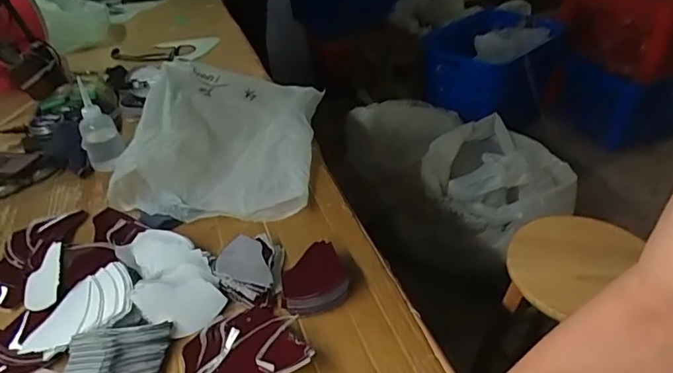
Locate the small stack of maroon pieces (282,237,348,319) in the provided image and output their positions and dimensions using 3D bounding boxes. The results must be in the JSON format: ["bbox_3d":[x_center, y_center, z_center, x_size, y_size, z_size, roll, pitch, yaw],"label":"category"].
[{"bbox_3d":[-0.031,0.121,0.647,0.087,0.035,0.089,-13,37,-12],"label":"small stack of maroon pieces"}]

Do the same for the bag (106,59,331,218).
[{"bbox_3d":[-0.205,-0.116,0.931,0.317,0.099,0.455,-4,36,0],"label":"bag"}]

